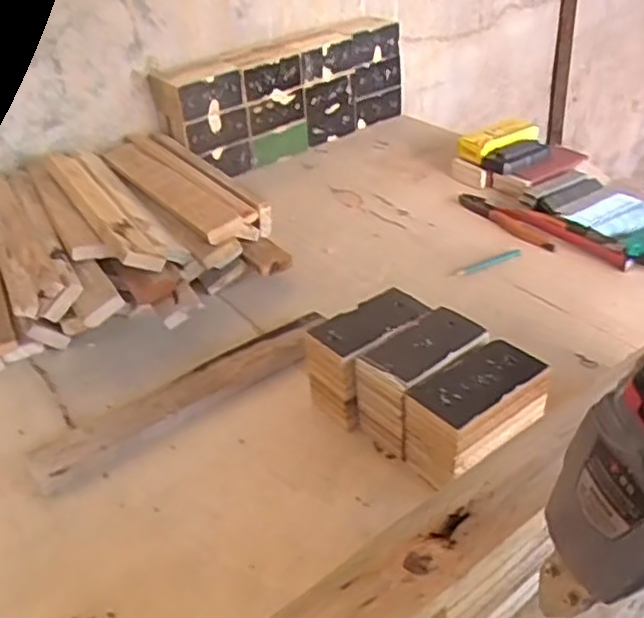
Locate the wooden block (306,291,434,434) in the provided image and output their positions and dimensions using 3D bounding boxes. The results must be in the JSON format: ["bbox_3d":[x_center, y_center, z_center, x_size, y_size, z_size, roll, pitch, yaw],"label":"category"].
[{"bbox_3d":[0.050,0.045,0.677,0.118,0.080,0.072,-26,38,-27],"label":"wooden block"}]

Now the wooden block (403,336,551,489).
[{"bbox_3d":[0.136,0.095,0.609,0.120,0.086,0.075,-29,39,-30],"label":"wooden block"}]

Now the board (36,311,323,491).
[{"bbox_3d":[-0.133,0.086,0.709,0.330,0.024,0.046,-25,38,-26],"label":"board"}]

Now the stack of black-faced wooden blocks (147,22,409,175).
[{"bbox_3d":[-0.053,-0.362,1.195,0.445,0.194,0.096,-22,36,-22],"label":"stack of black-faced wooden blocks"}]

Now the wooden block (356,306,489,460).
[{"bbox_3d":[0.095,0.066,0.645,0.118,0.087,0.064,-29,40,-31],"label":"wooden block"}]

